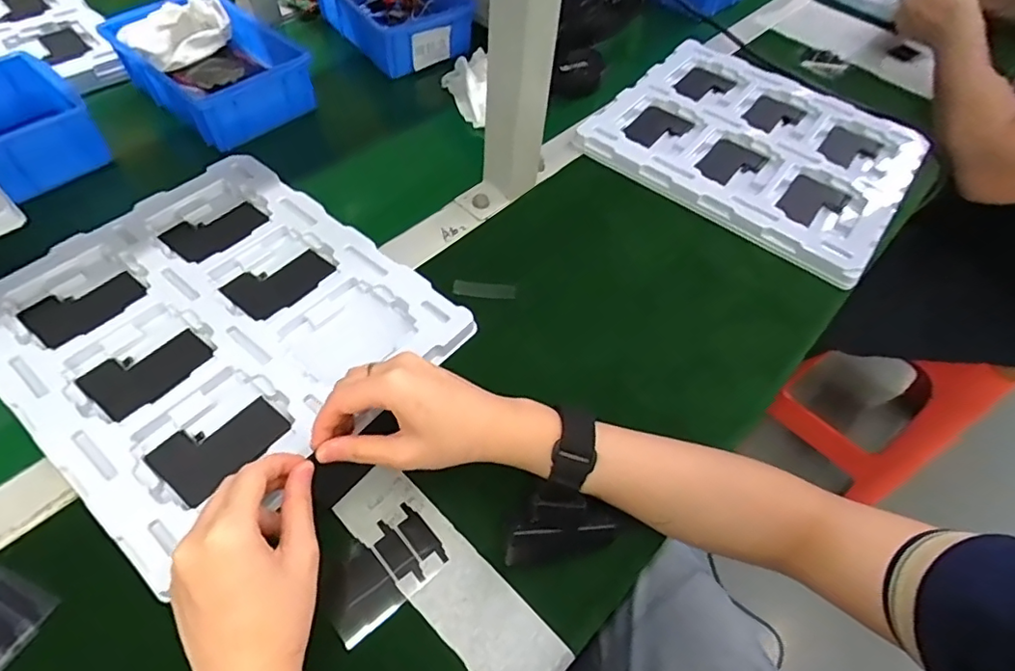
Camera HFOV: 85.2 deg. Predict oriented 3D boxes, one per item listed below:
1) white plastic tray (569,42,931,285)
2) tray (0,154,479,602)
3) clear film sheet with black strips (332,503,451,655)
[{"bbox_3d":[0.273,-0.214,0.611,0.309,0.034,0.261,34,60,18],"label":"white plastic tray"},{"bbox_3d":[-0.232,-0.015,0.437,0.304,0.013,0.270,36,60,19],"label":"tray"},{"bbox_3d":[-0.080,0.149,0.350,0.077,0.004,0.049,-36,65,-25],"label":"clear film sheet with black strips"}]

